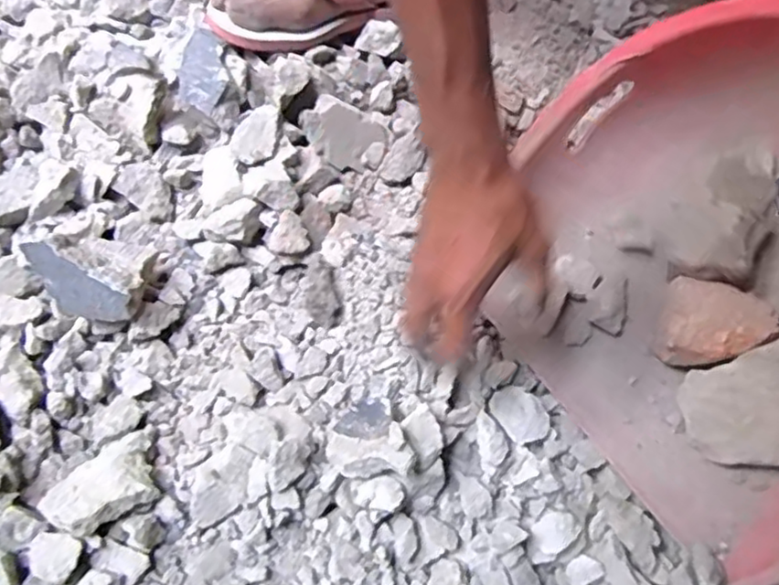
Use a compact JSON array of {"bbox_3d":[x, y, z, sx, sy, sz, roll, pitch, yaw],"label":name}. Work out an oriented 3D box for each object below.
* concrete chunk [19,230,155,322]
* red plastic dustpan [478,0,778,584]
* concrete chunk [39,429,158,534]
[{"bbox_3d":[-0.251,-0.013,0.565,0.080,0.080,0.067,3,67,4],"label":"concrete chunk"},{"bbox_3d":[0.311,-0.024,0.561,0.372,0.185,0.412,-38,70,-13],"label":"red plastic dustpan"},{"bbox_3d":[-0.216,0.146,0.501,0.084,0.057,0.064,-29,68,-10],"label":"concrete chunk"}]

